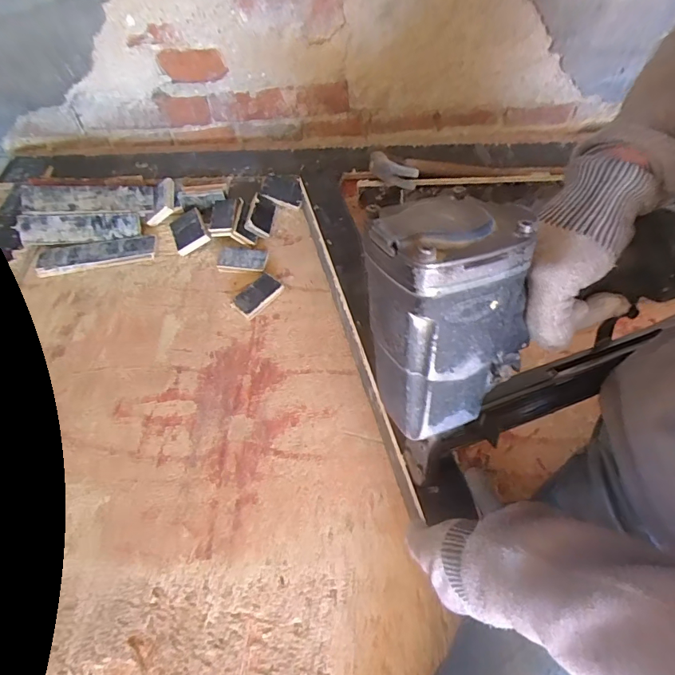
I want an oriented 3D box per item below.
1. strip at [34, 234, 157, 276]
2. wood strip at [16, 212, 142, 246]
[{"bbox_3d":[-0.345,-0.120,0.638,0.159,0.014,0.045,-13,59,-6],"label":"strip"},{"bbox_3d":[-0.370,-0.158,0.645,0.160,0.042,0.011,-6,14,-10],"label":"wood strip"}]

